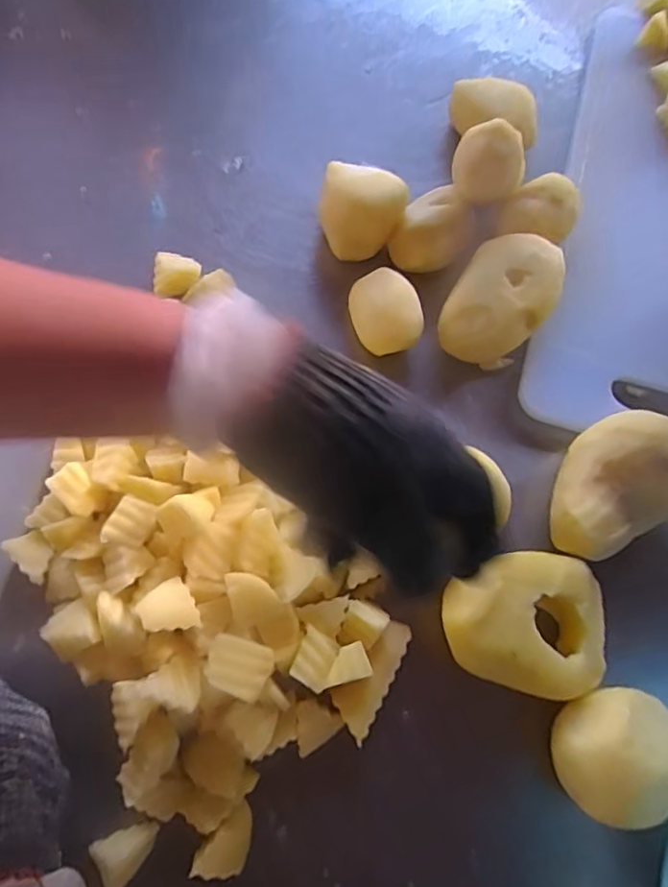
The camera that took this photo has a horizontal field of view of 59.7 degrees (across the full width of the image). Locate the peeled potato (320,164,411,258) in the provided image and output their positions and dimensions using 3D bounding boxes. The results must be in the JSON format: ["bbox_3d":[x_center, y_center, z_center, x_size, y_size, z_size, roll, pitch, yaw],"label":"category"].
[{"bbox_3d":[0.017,-0.167,0.429,0.064,0.053,0.057,15,74,2],"label":"peeled potato"}]

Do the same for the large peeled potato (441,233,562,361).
[{"bbox_3d":[0.116,-0.098,0.412,0.062,0.053,0.089,30,75,6],"label":"large peeled potato"}]

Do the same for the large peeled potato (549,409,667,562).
[{"bbox_3d":[0.174,0.030,0.374,0.096,0.061,0.072,-29,77,-10],"label":"large peeled potato"}]

